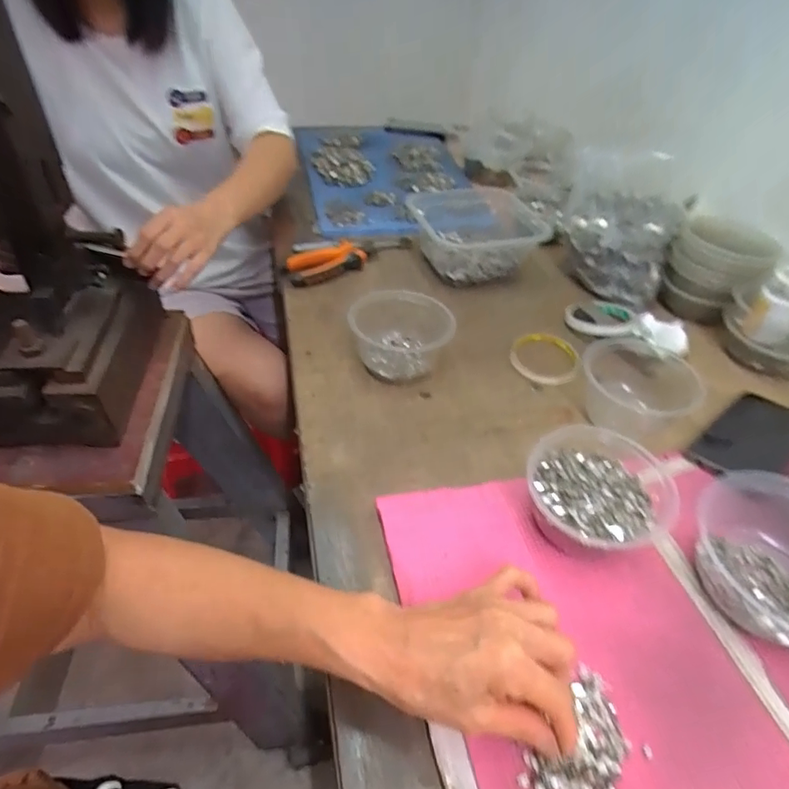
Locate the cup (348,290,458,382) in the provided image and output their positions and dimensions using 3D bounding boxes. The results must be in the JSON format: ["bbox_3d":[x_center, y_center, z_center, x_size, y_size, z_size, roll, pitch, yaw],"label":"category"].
[{"bbox_3d":[0.005,-0.065,0.576,0.111,0.061,0.101,-11,44,-14],"label":"cup"}]

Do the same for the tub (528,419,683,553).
[{"bbox_3d":[0.170,0.084,0.429,0.124,0.060,0.110,-31,52,-31],"label":"tub"}]

